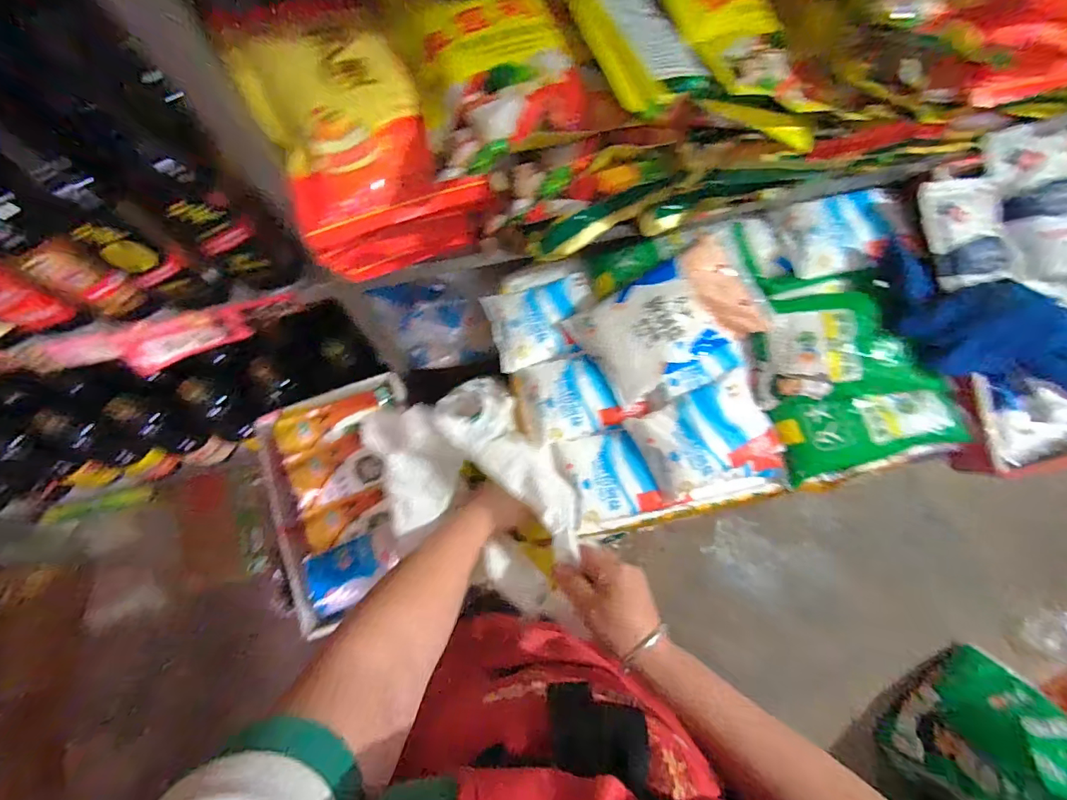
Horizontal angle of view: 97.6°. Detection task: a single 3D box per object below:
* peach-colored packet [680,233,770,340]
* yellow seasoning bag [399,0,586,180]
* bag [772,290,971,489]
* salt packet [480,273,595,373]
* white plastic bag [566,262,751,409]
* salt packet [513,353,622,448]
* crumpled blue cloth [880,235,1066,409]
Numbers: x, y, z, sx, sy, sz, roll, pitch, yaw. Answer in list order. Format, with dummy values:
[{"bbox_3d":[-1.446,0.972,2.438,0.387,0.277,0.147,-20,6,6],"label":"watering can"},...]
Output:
[{"bbox_3d":[0.237,-0.140,0.590,0.058,0.019,0.138,-23,78,-7],"label":"peach-colored packet"},{"bbox_3d":[-0.035,-0.274,0.380,0.127,0.031,0.177,-16,77,-6],"label":"yellow seasoning bag"},{"bbox_3d":[0.382,-0.024,0.574,0.194,0.060,0.231,-24,97,15],"label":"bag"},{"bbox_3d":[0.014,-0.112,0.661,0.150,0.029,0.115,-16,77,-6],"label":"salt packet"},{"bbox_3d":[0.154,-0.077,0.604,0.167,0.046,0.167,-35,83,15],"label":"white plastic bag"},{"bbox_3d":[0.041,-0.004,0.634,0.134,0.023,0.110,-17,79,11],"label":"salt packet"},{"bbox_3d":[0.555,-0.071,0.525,0.331,0.063,0.145,24,76,4],"label":"crumpled blue cloth"}]

